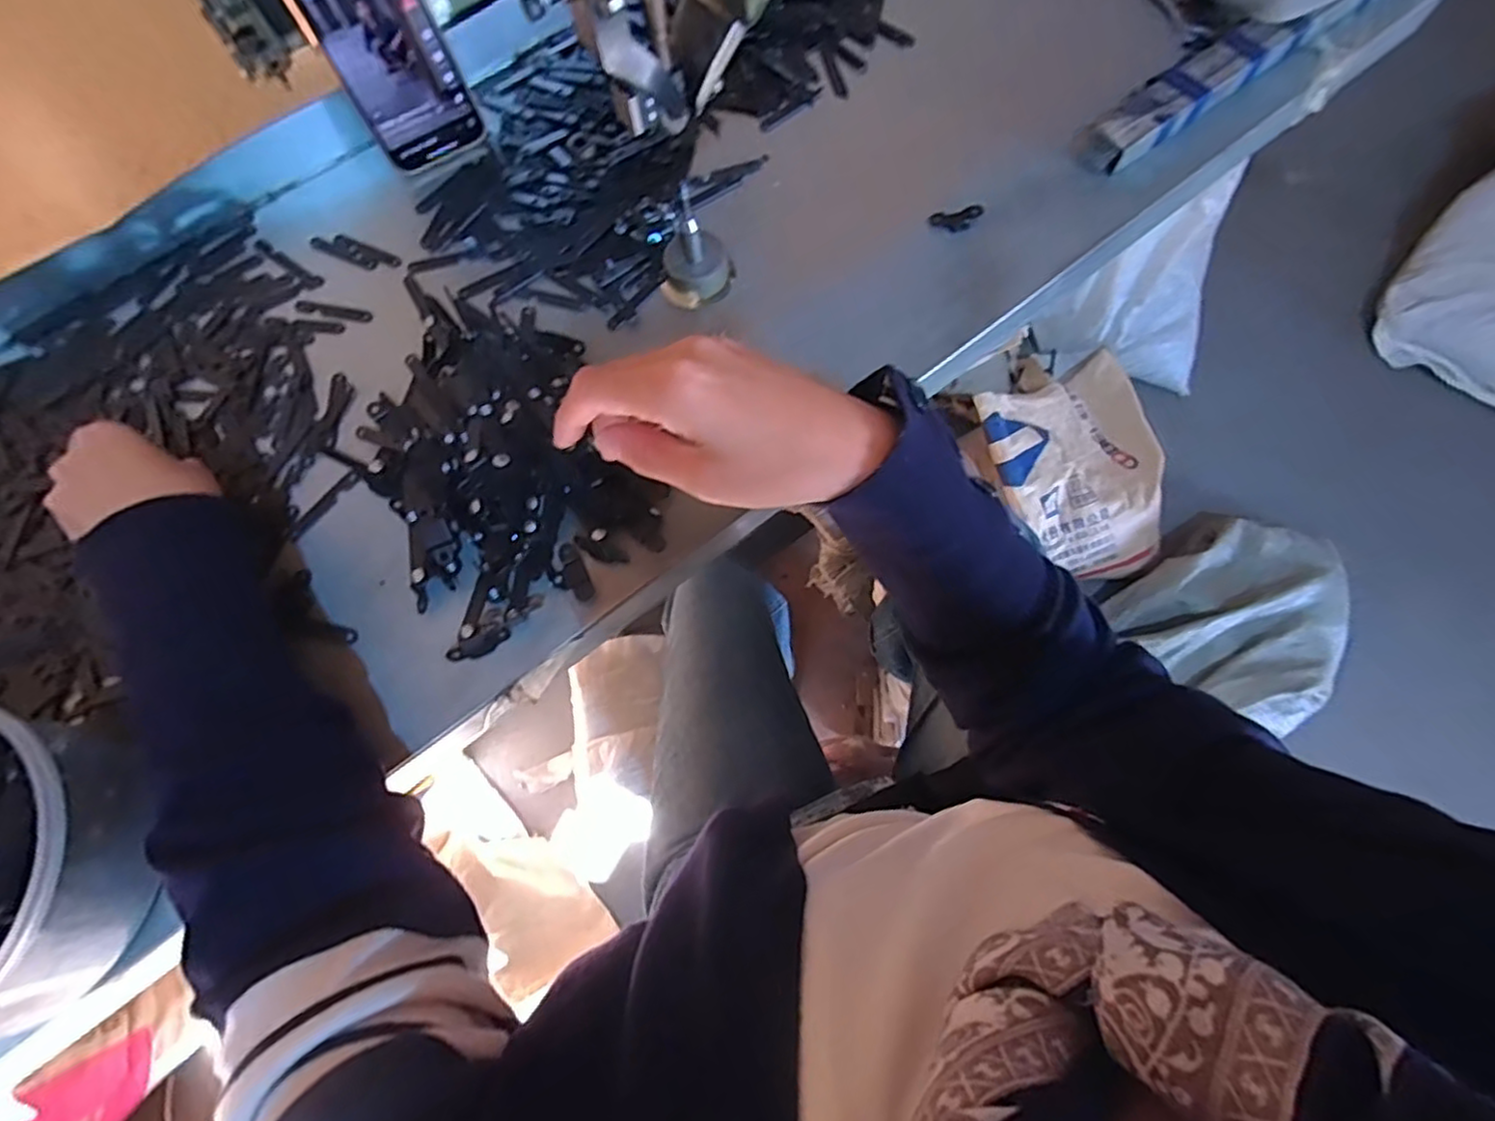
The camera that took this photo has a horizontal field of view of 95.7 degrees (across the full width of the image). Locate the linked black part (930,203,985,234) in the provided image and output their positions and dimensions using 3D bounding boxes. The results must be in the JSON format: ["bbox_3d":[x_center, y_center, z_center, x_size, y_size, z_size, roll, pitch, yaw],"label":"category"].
[{"bbox_3d":[0.137,-0.222,0.441,0.035,0.004,0.020,-9,71,-1],"label":"linked black part"}]

